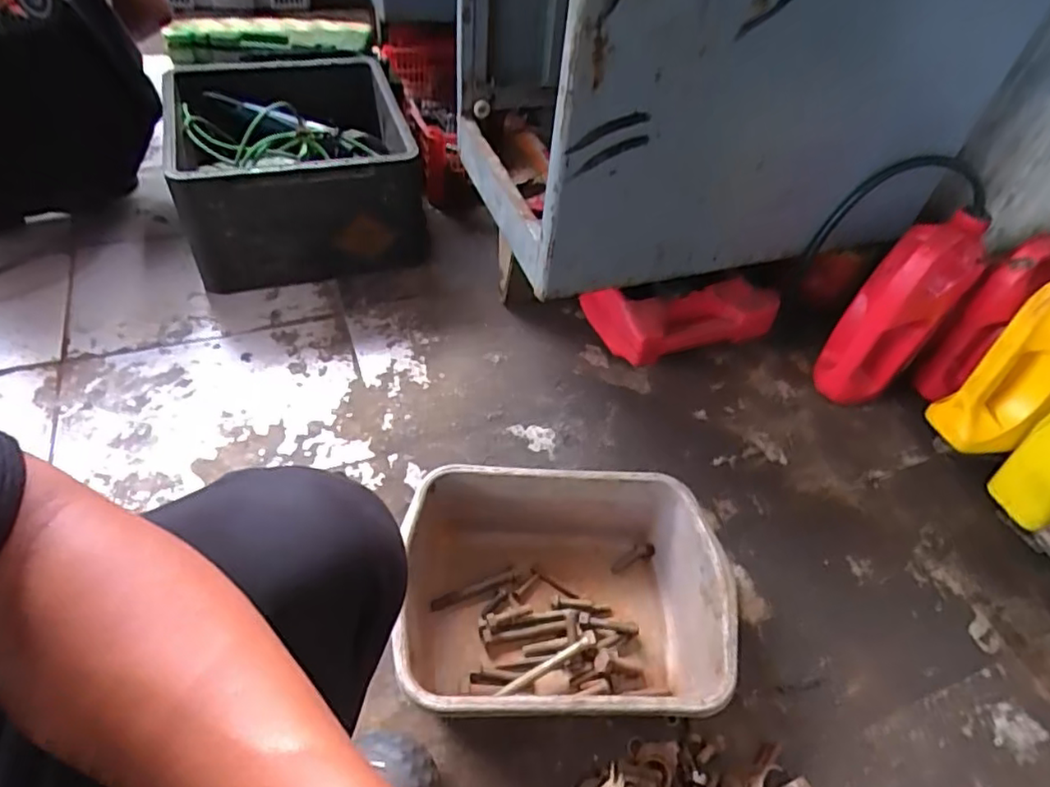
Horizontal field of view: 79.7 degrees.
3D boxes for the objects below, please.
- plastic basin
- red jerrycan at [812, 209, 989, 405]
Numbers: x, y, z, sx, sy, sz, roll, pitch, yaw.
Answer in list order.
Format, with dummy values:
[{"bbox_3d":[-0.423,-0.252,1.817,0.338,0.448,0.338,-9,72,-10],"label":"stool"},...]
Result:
[{"bbox_3d":[0.043,0.230,0.705,0.336,0.123,0.261,1,49,-4],"label":"plastic basin"},{"bbox_3d":[0.523,-0.100,0.909,0.137,0.303,0.108,-34,60,-31],"label":"red jerrycan"}]

